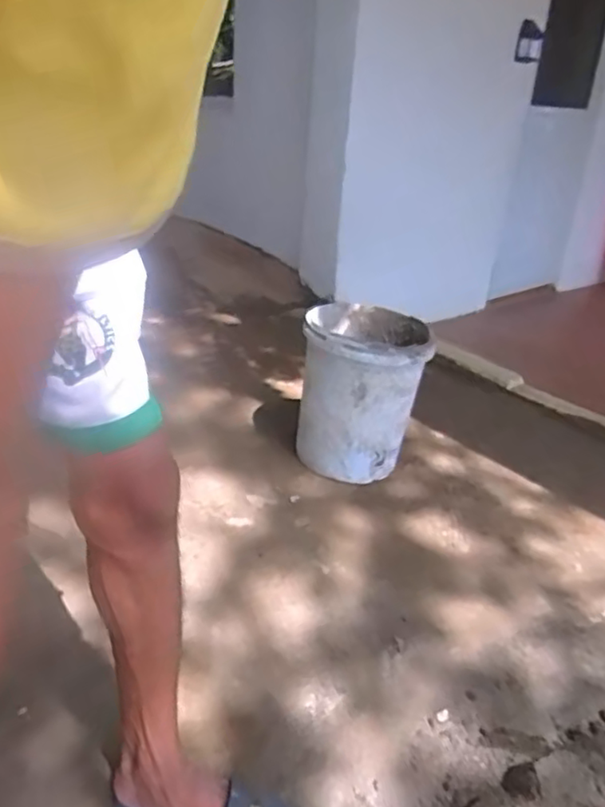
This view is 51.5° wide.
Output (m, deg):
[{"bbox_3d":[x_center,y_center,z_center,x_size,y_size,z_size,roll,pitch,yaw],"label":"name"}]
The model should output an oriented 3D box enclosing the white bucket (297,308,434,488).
[{"bbox_3d":[0.133,-0.026,1.532,0.273,0.364,0.316,4,26,-2],"label":"white bucket"}]

